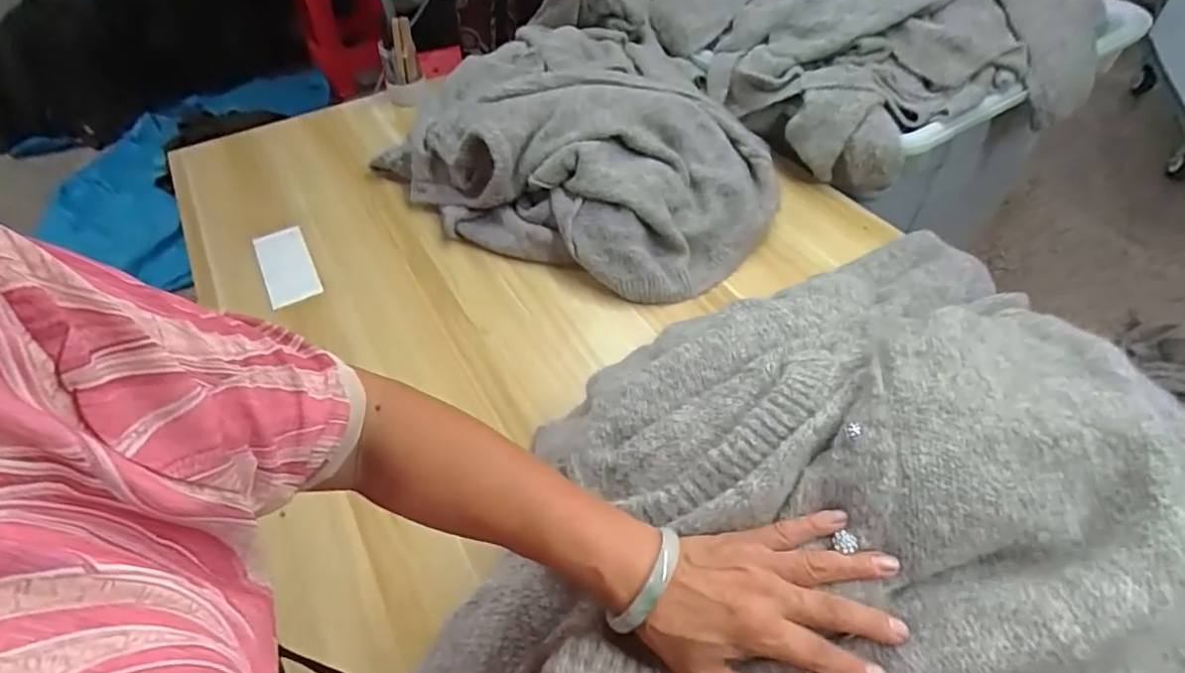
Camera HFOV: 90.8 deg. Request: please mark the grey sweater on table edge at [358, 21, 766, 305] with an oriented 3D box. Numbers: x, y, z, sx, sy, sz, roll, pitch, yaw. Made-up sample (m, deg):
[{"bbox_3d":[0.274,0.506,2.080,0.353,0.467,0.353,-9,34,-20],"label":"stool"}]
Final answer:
[{"bbox_3d":[0.004,-0.338,0.989,0.619,0.214,0.517,23,53,24],"label":"grey sweater on table edge"}]

